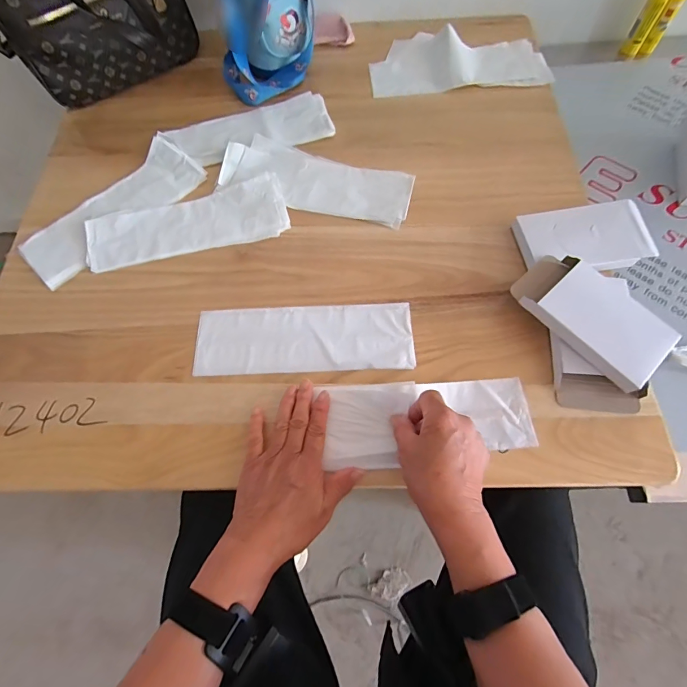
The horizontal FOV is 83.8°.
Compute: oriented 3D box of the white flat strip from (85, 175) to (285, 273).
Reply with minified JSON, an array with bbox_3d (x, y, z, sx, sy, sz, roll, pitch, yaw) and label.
[{"bbox_3d":[-0.208,-0.159,0.516,0.261,0.015,0.092,-16,68,-5],"label":"white flat strip"}]

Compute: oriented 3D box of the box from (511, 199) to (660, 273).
[{"bbox_3d":[0.299,-0.128,0.477,0.152,0.026,0.090,-9,68,-2],"label":"box"}]

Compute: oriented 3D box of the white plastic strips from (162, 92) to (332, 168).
[{"bbox_3d":[-0.137,-0.324,0.572,0.233,0.017,0.104,-16,68,-5],"label":"white plastic strips"}]

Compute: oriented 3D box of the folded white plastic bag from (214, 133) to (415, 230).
[{"bbox_3d":[-0.038,-0.228,0.534,0.265,0.012,0.100,16,69,8],"label":"folded white plastic bag"}]

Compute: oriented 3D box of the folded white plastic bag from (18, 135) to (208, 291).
[{"bbox_3d":[-0.314,-0.184,0.524,0.253,0.020,0.086,-43,79,-14],"label":"folded white plastic bag"}]

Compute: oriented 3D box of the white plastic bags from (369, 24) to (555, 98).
[{"bbox_3d":[0.185,-0.462,0.616,0.277,0.029,0.125,-4,68,0],"label":"white plastic bags"}]

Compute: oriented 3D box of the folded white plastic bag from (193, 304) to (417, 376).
[{"bbox_3d":[-0.046,-0.007,0.449,0.248,0.004,0.081,-2,68,1],"label":"folded white plastic bag"}]

